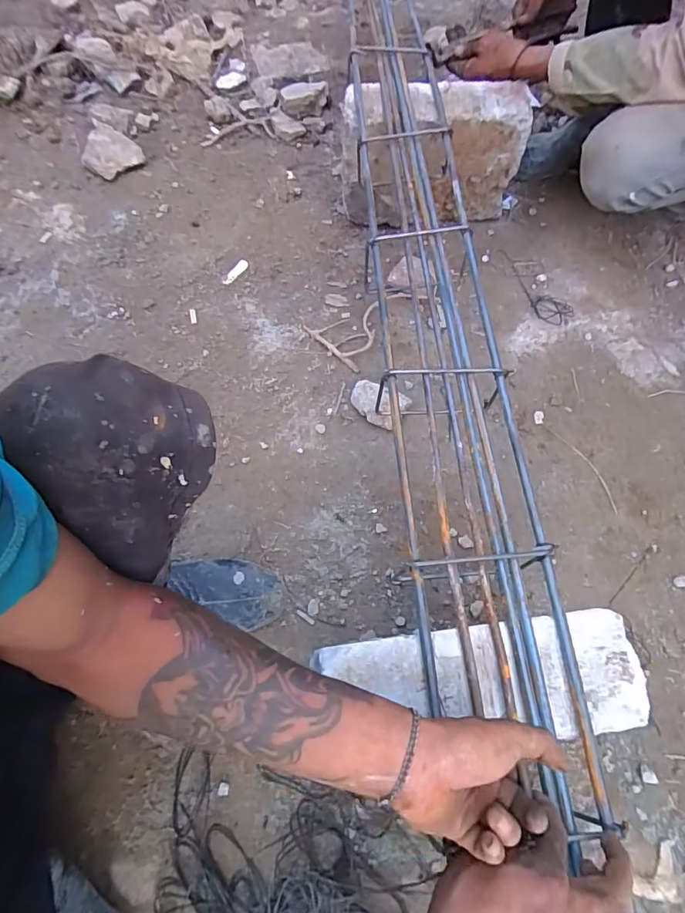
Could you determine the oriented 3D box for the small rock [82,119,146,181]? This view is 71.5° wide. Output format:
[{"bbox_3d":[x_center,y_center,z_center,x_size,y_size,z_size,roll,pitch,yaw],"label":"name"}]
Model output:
[{"bbox_3d":[-0.482,-0.641,0.979,0.116,0.037,0.176,-23,67,-11],"label":"small rock"}]

